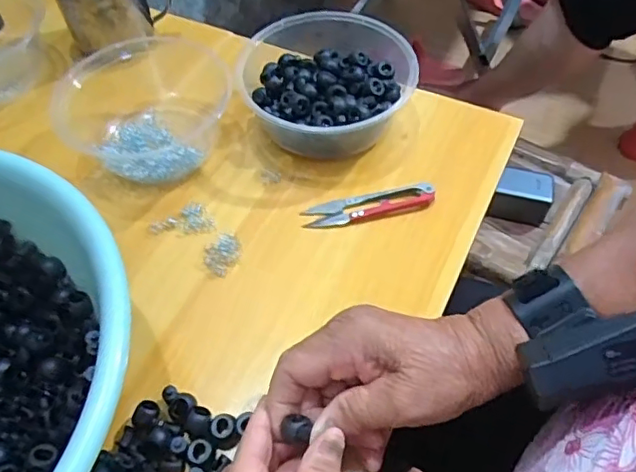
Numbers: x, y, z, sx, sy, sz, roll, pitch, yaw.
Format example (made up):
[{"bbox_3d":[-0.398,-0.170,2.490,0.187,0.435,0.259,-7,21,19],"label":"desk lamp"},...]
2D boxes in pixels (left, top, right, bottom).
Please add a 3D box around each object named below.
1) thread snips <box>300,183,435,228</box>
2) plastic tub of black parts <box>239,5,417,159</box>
[{"bbox_3d":[0.039,-0.024,0.444,0.101,0.011,0.023,-9,51,-2],"label":"thread snips"},{"bbox_3d":[0.013,-0.134,0.485,0.133,0.072,0.140,-2,51,3],"label":"plastic tub of black parts"}]

